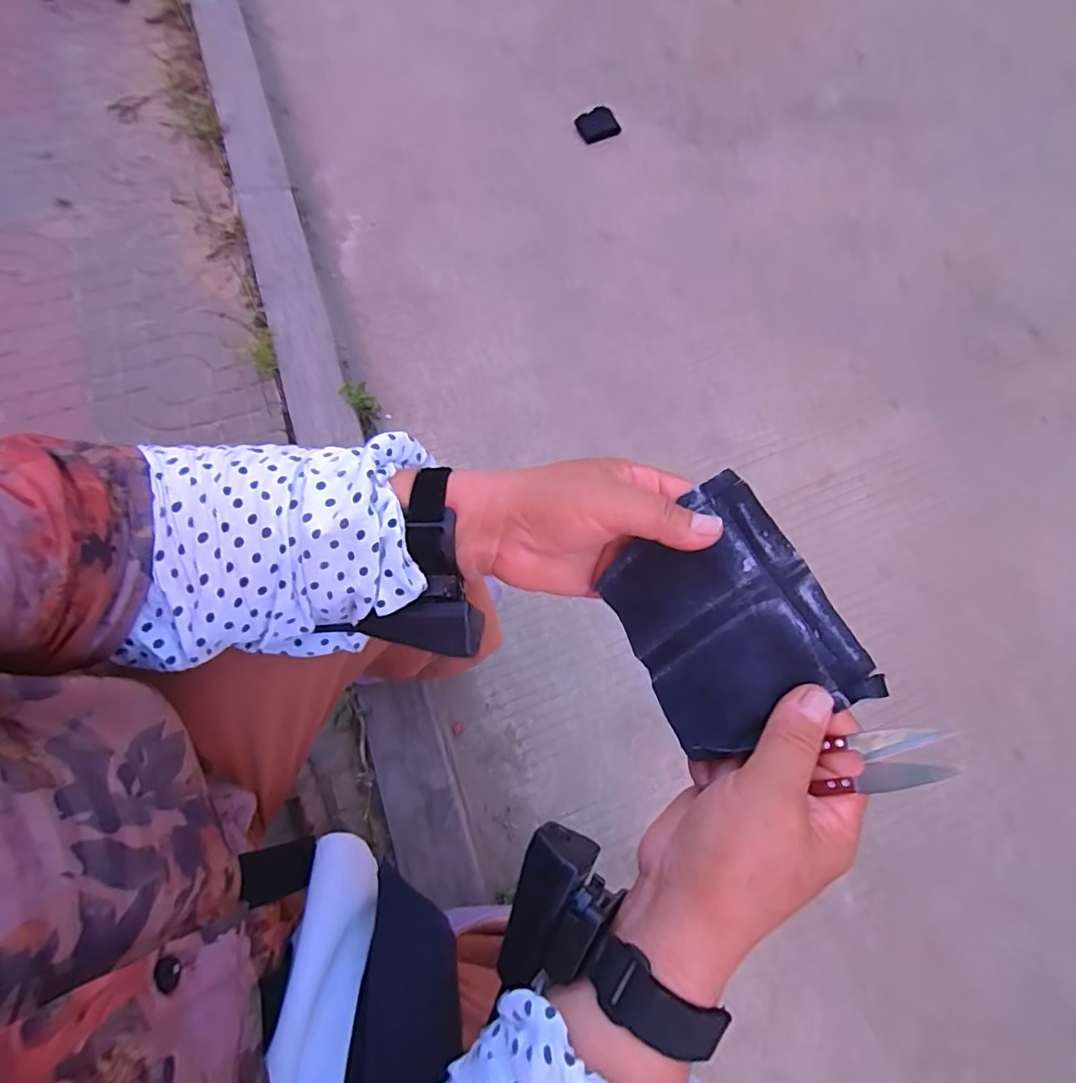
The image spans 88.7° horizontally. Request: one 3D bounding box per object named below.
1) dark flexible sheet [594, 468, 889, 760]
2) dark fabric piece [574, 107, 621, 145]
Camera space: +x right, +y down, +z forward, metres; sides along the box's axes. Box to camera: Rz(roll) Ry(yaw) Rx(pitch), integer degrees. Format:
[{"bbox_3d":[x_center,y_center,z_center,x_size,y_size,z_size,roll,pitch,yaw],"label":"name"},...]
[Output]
[{"bbox_3d":[0.098,0.043,0.301,0.104,0.014,0.127,-38,64,22],"label":"dark flexible sheet"},{"bbox_3d":[0.149,-1.027,1.359,0.102,0.016,0.077,-25,97,-4],"label":"dark fabric piece"}]

